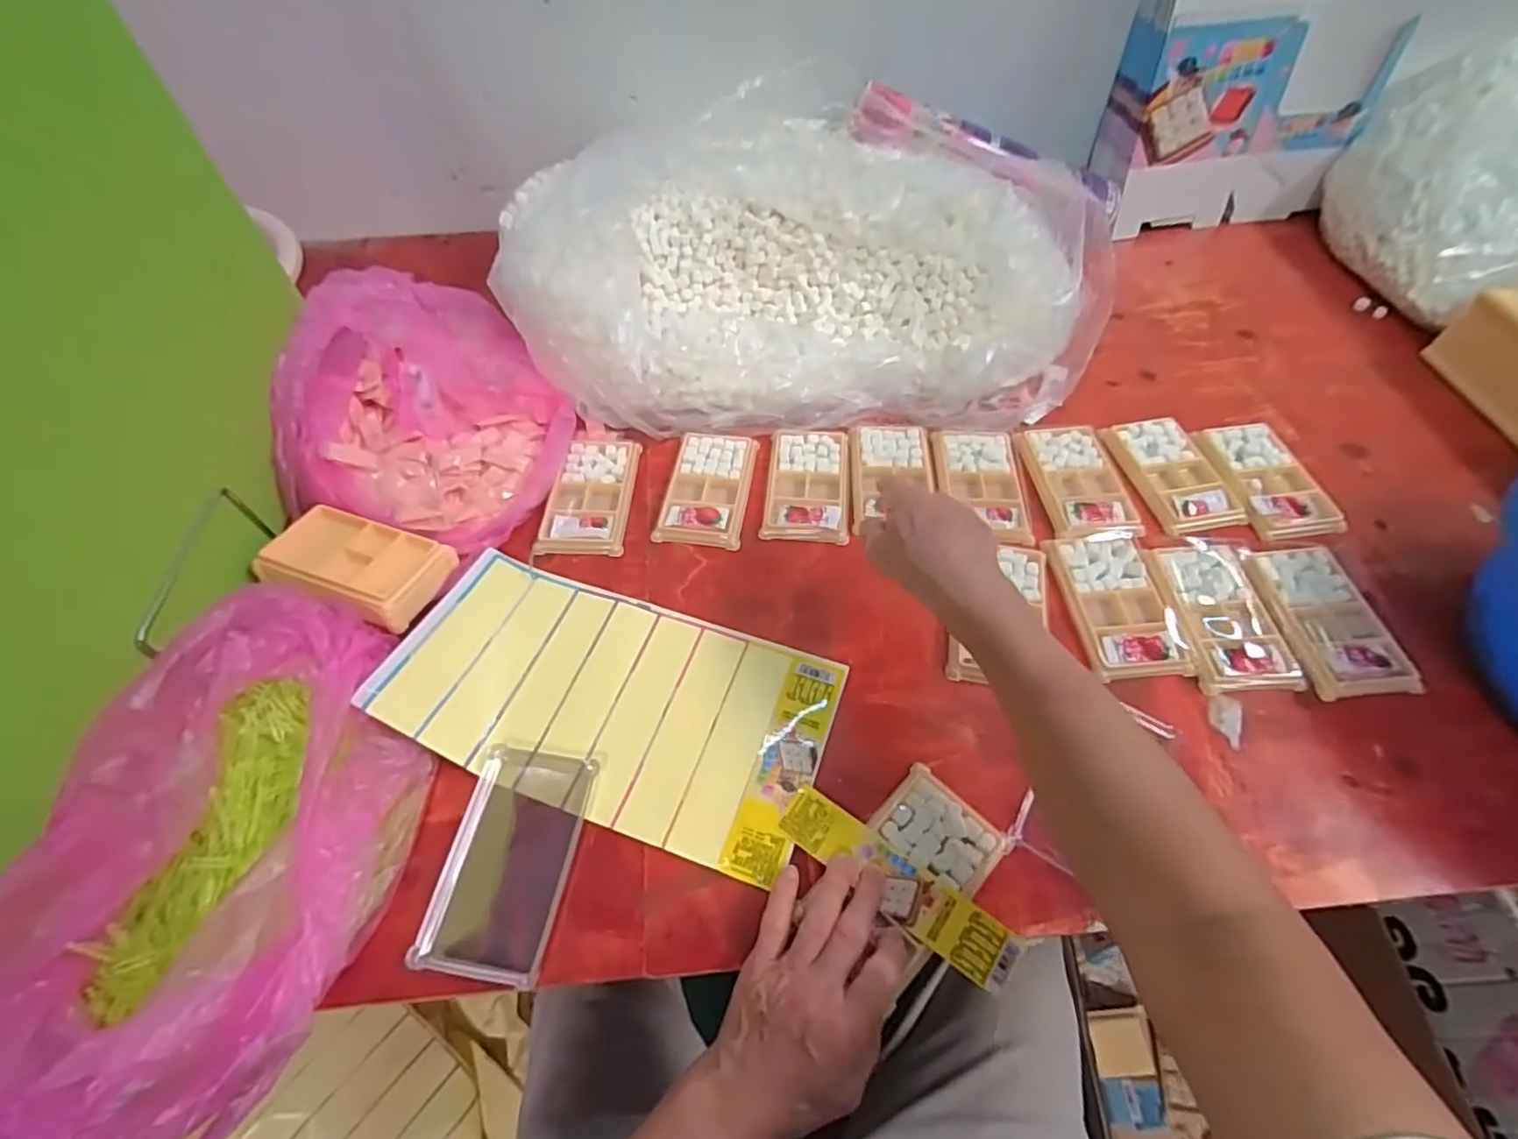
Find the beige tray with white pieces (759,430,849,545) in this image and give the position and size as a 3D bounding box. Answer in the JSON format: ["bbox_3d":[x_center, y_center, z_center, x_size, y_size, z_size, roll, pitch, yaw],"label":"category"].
[{"bbox_3d":[0.047,-0.083,0.623,0.077,0.013,0.131,5,56,5],"label":"beige tray with white pieces"}]

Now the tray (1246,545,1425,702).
[{"bbox_3d":[0.465,0.039,0.529,0.085,0.014,0.132,-3,56,-1],"label":"tray"}]

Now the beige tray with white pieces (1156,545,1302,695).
[{"bbox_3d":[0.383,0.033,0.532,0.076,0.015,0.131,-1,56,1],"label":"beige tray with white pieces"}]

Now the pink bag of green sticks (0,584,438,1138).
[{"bbox_3d":[-0.332,0.166,0.405,0.177,0.086,0.347,0,56,2],"label":"pink bag of green sticks"}]

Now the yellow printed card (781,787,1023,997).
[{"bbox_3d":[0.089,0.204,0.427,0.162,0.011,0.042,30,62,24],"label":"yellow printed card"}]

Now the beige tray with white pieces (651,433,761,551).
[{"bbox_3d":[-0.049,-0.080,0.628,0.078,0.019,0.136,6,56,5],"label":"beige tray with white pieces"}]

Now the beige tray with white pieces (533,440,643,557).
[{"bbox_3d":[-0.160,-0.073,0.625,0.075,0.013,0.139,2,56,3],"label":"beige tray with white pieces"}]

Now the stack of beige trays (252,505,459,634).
[{"bbox_3d":[-0.344,-0.007,0.547,0.147,0.034,0.086,16,58,12],"label":"stack of beige trays"}]

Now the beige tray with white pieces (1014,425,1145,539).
[{"bbox_3d":[0.304,-0.083,0.617,0.079,0.019,0.144,-5,56,-2],"label":"beige tray with white pieces"}]

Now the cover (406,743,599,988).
[{"bbox_3d":[-0.168,0.196,0.443,0.079,0.016,0.142,7,57,6],"label":"cover"}]

